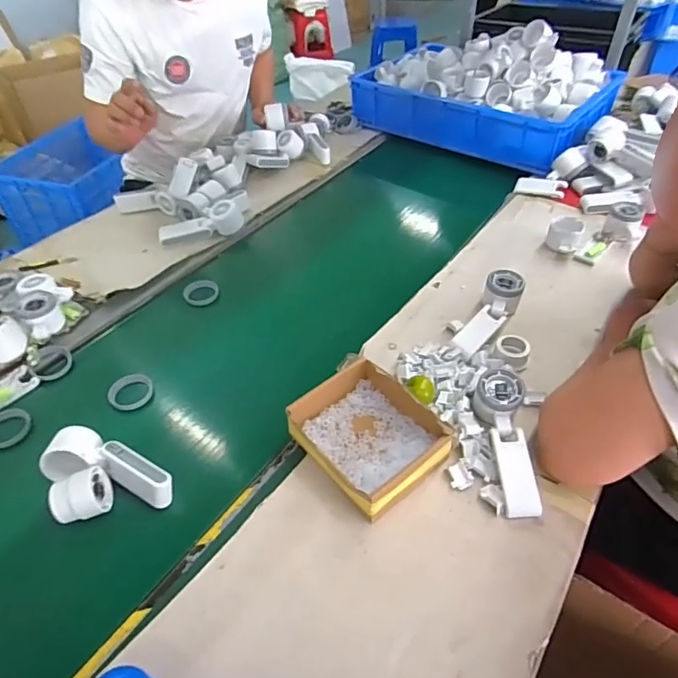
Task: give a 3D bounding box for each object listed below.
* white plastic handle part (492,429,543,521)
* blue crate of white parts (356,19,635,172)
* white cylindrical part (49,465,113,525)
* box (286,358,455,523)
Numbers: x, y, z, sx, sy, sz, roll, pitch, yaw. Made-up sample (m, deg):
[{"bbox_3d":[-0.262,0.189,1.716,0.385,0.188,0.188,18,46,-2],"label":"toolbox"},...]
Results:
[{"bbox_3d":[0.206,0.154,0.566,0.038,0.012,0.101,-2,60,1],"label":"white plastic handle part"},{"bbox_3d":[0.376,-0.676,1.314,0.620,0.202,0.386,29,52,30],"label":"blue crate of white parts"},{"bbox_3d":[-0.295,0.183,0.561,0.056,0.059,0.048,-14,44,-11],"label":"white cylindrical part"},{"bbox_3d":[0.033,0.117,0.597,0.150,0.052,0.166,-33,51,-28],"label":"box"}]

